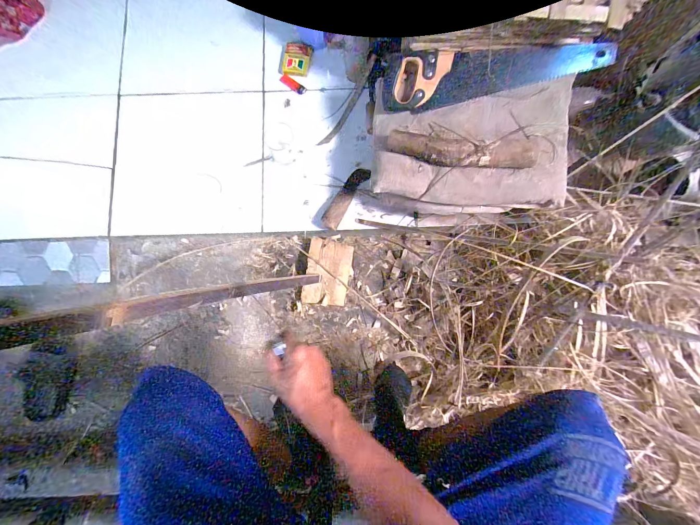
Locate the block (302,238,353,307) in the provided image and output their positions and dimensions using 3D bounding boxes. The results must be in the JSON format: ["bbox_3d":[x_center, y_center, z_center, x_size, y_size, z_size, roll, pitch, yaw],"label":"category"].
[{"bbox_3d":[-0.056,0.027,0.770,0.116,0.041,0.168,9,82,2],"label":"block"}]

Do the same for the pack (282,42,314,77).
[{"bbox_3d":[-0.145,-0.556,0.806,0.072,0.014,0.083,12,84,-3],"label":"pack"}]

